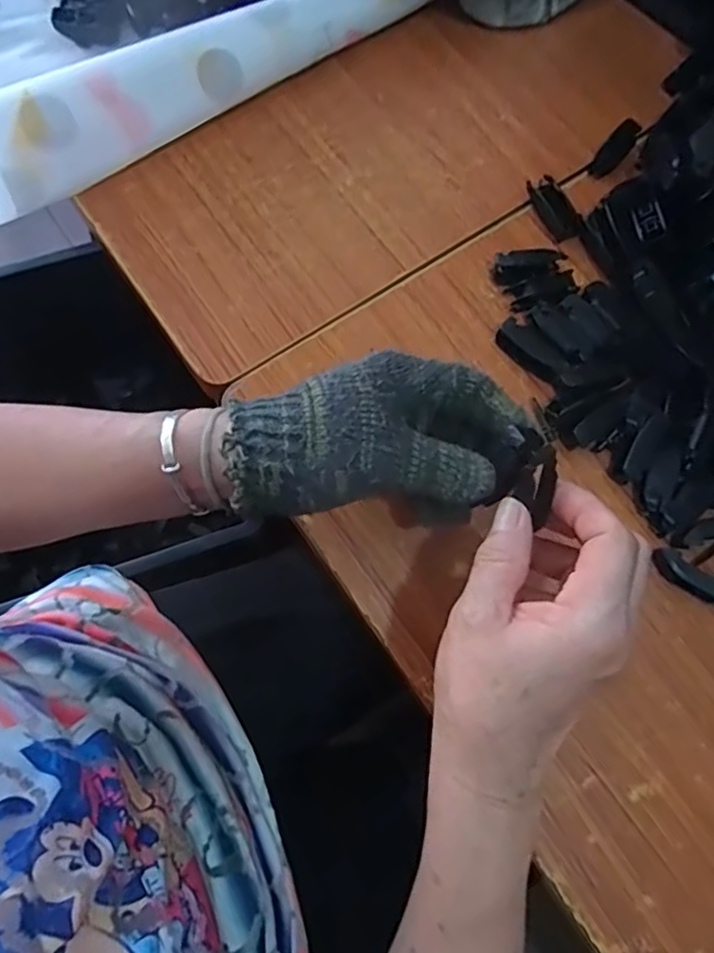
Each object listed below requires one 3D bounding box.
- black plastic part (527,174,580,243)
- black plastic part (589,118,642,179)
[{"bbox_3d":[0.142,-0.191,0.438,0.021,0.012,0.048,-22,78,-5],"label":"black plastic part"},{"bbox_3d":[0.192,-0.243,0.456,0.019,0.011,0.049,40,97,9],"label":"black plastic part"}]

